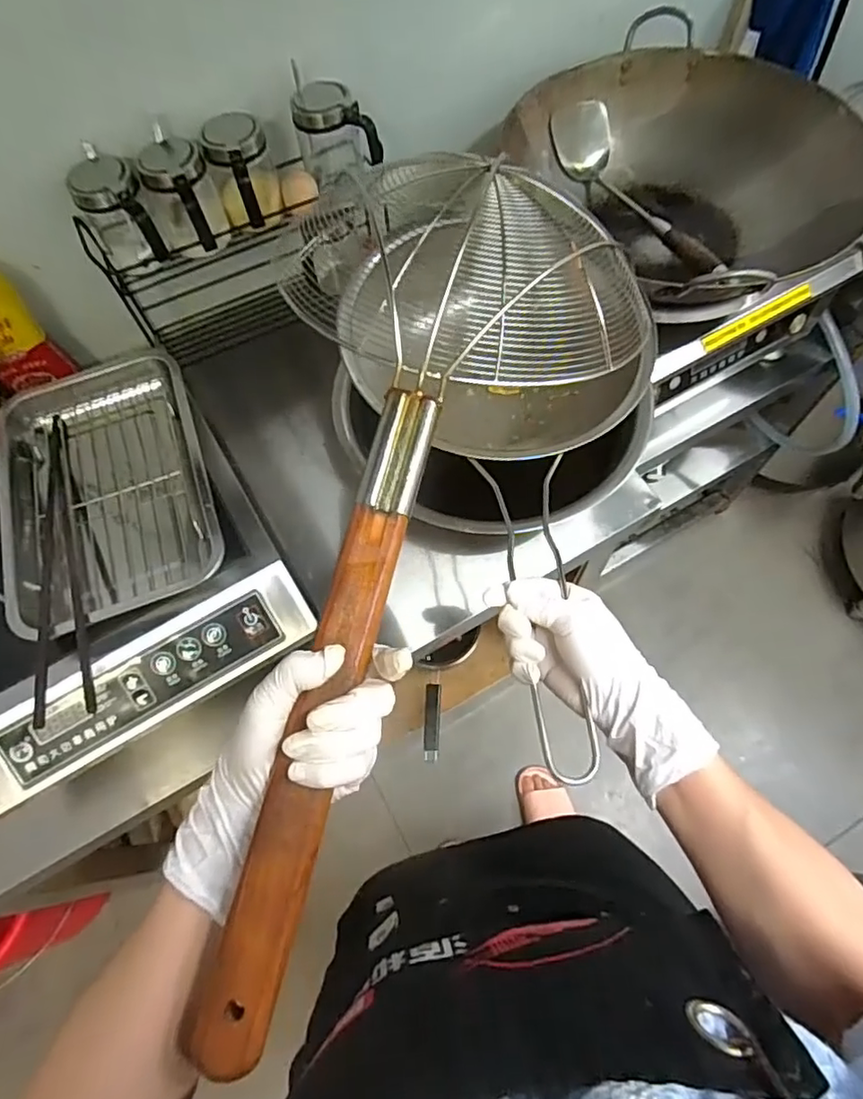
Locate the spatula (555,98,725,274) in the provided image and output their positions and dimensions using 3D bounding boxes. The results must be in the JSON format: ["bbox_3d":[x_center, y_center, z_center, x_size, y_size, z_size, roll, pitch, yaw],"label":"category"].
[{"bbox_3d":[0.266,-0.481,0.798,0.104,0.067,0.334,-20,66,-6],"label":"spatula"}]

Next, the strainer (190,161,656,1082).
[{"bbox_3d":[0.001,-0.006,0.370,0.191,0.094,0.553,16,73,10],"label":"strainer"}]

